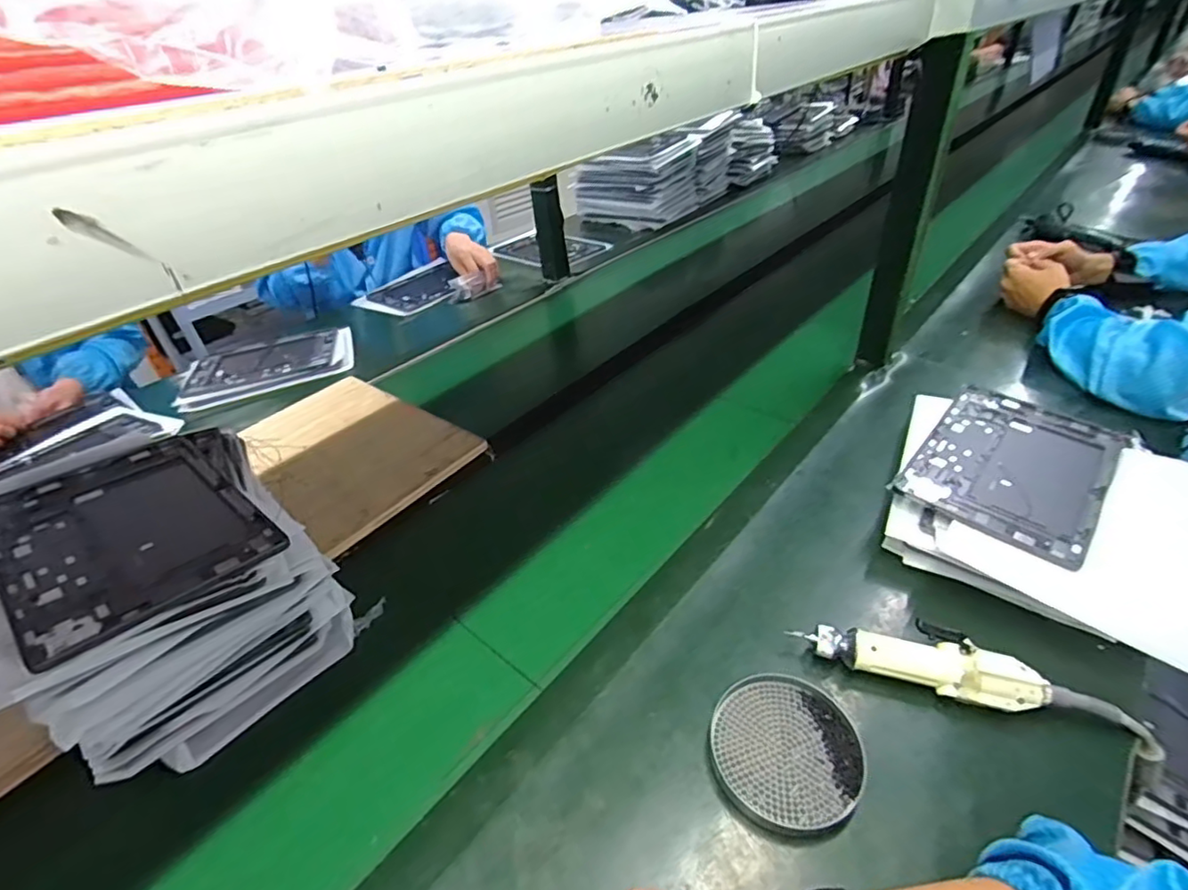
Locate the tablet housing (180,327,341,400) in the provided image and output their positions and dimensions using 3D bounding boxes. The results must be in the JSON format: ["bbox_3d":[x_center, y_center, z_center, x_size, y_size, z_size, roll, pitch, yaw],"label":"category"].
[{"bbox_3d":[-0.619,-0.159,1.086,0.260,0.011,0.159,-13,38,-11],"label":"tablet housing"}]

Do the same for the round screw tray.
[{"bbox_3d":[0.153,0.240,0.460,0.111,0.014,0.111,-3,37,2],"label":"round screw tray"}]

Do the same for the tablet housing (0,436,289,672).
[{"bbox_3d":[-0.405,0.068,0.496,0.265,0.008,0.166,26,40,34],"label":"tablet housing"}]

